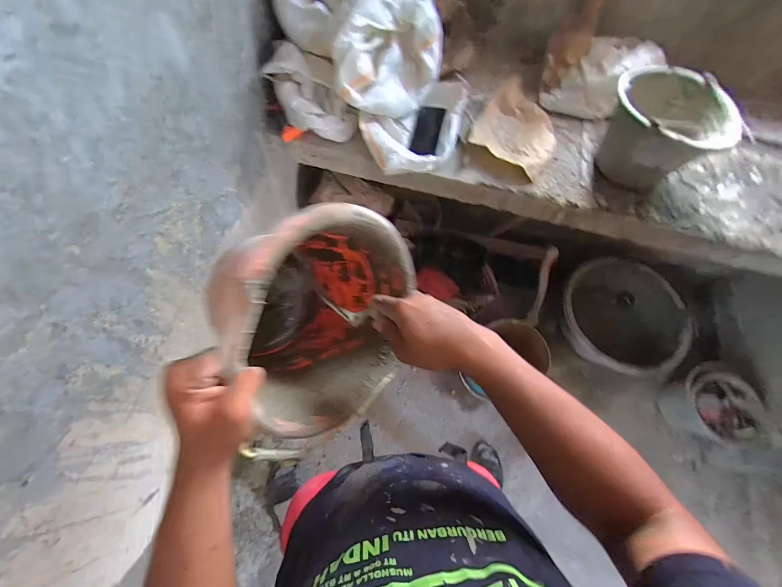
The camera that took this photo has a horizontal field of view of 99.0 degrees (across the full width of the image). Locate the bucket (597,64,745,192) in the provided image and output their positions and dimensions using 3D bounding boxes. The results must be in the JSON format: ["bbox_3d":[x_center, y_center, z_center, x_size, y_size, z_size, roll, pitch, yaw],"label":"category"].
[{"bbox_3d":[0.593,-0.366,0.762,0.174,0.156,0.231,-15,67,-8],"label":"bucket"}]

